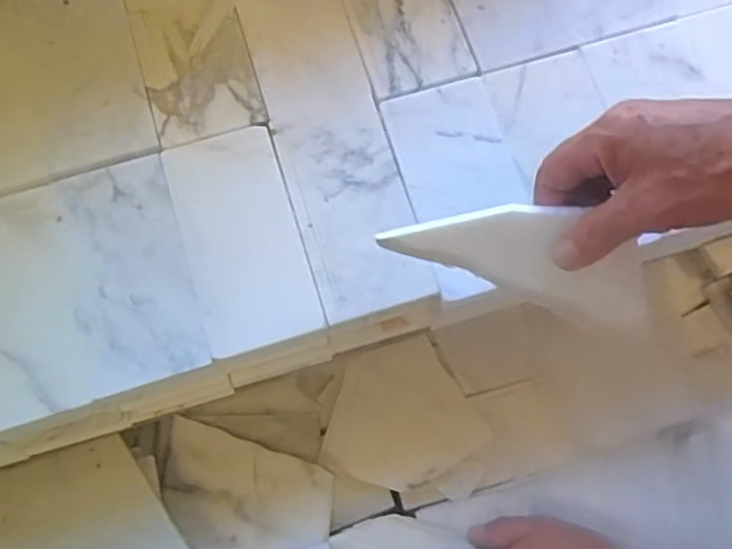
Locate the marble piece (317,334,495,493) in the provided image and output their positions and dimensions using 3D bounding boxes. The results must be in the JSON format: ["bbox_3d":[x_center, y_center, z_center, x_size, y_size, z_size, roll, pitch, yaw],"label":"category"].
[{"bbox_3d":[0.022,0.121,0.547,0.126,0.016,0.119,-29,74,-8],"label":"marble piece"}]

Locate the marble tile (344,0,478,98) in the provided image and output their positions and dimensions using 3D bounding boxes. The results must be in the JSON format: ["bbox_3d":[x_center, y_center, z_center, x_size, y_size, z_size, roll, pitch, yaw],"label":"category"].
[{"bbox_3d":[0.023,-0.203,0.473,0.074,0.005,0.150,-16,73,-4],"label":"marble tile"}]

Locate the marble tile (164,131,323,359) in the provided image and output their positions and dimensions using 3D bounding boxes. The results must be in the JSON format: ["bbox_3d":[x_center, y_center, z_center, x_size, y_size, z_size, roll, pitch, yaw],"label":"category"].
[{"bbox_3d":[-0.083,-0.026,0.424,0.072,0.008,0.146,-17,73,-4],"label":"marble tile"}]

